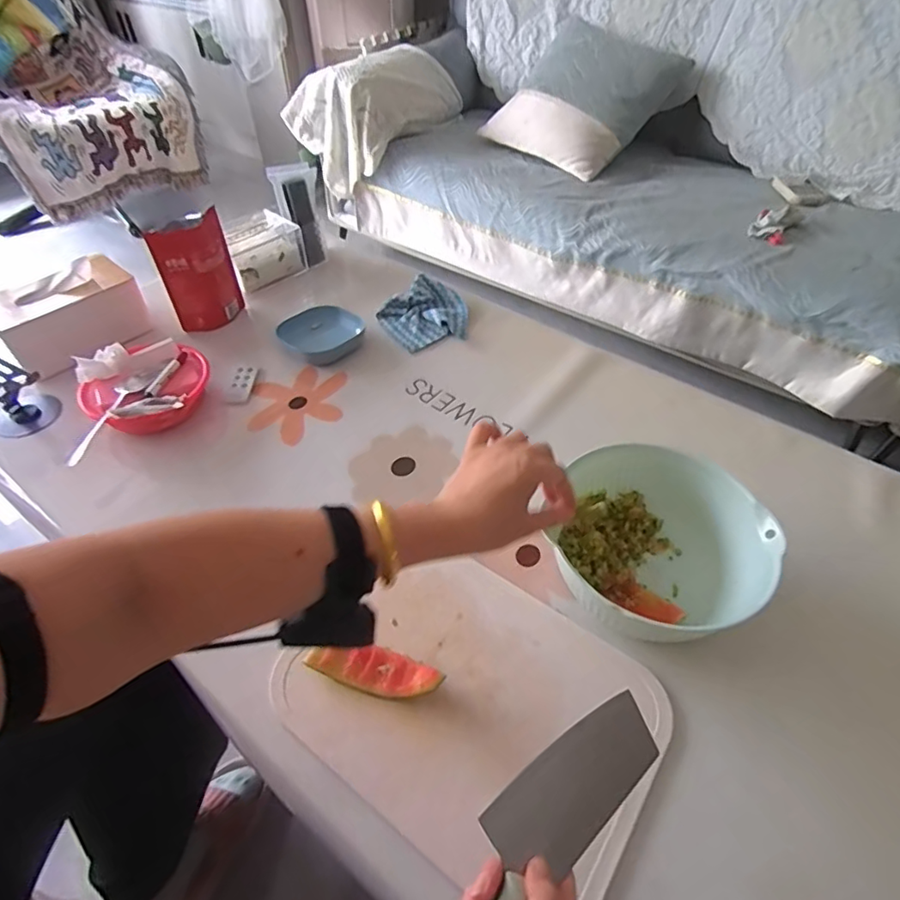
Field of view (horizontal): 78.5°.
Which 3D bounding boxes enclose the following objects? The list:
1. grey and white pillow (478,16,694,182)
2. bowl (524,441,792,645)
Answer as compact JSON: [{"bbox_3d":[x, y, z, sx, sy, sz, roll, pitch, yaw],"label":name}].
[{"bbox_3d":[0.369,-1.007,1.597,0.429,0.112,0.380,39,97,22],"label":"grey and white pillow"},{"bbox_3d":[0.227,0.103,0.608,0.208,0.112,0.200,0,48,0],"label":"bowl"}]

